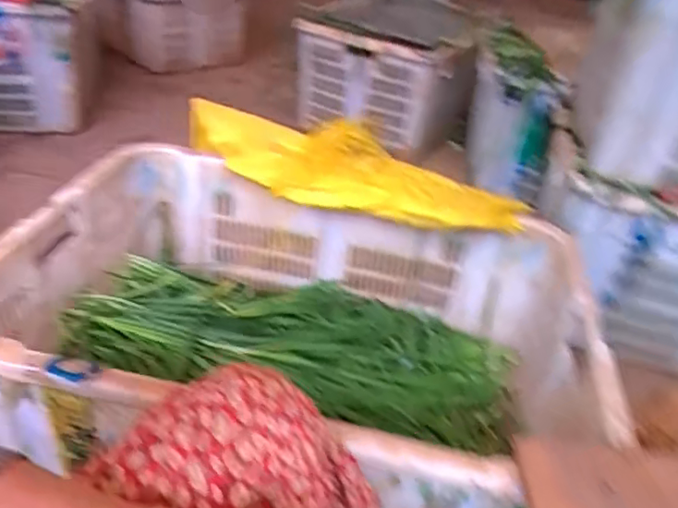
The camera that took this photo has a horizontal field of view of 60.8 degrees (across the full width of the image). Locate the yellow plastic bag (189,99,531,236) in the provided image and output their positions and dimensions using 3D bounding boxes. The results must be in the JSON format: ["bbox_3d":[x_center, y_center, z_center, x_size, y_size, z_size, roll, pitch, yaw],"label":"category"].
[{"bbox_3d":[-0.001,-0.120,0.846,0.524,0.086,0.142,20,36,17],"label":"yellow plastic bag"}]

